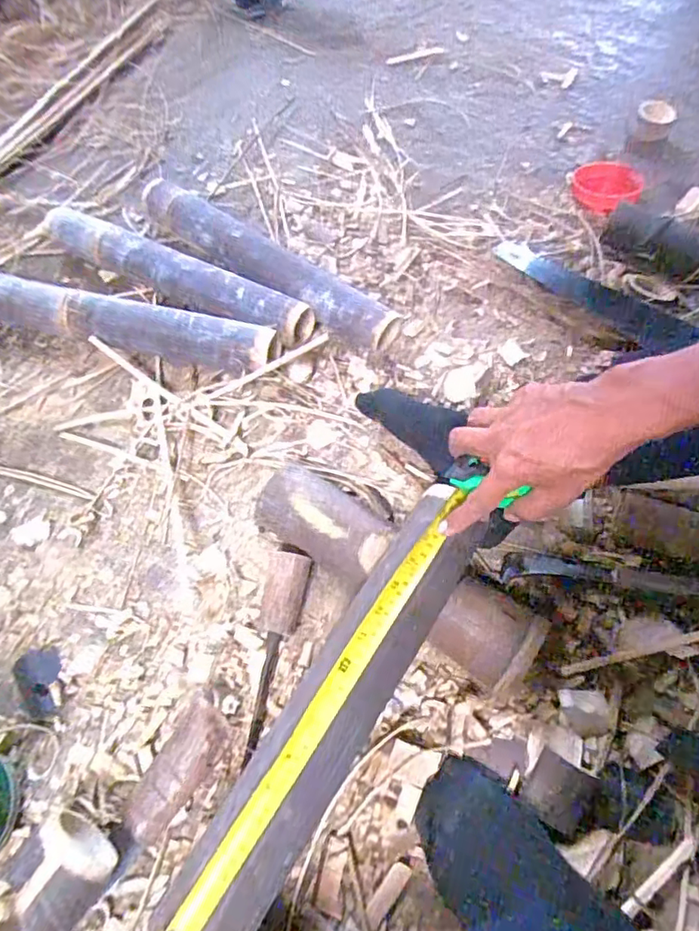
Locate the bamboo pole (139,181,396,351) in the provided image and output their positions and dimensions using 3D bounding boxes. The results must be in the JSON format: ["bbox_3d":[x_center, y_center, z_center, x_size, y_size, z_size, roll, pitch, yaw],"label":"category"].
[{"bbox_3d":[-0.115,-0.283,0.763,0.440,0.054,0.073,35,69,17],"label":"bamboo pole"}]

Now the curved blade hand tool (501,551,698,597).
[{"bbox_3d":[0.284,0.113,0.571,0.246,0.024,0.033,6,66,6],"label":"curved blade hand tool"}]

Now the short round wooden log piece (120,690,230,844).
[{"bbox_3d":[-0.148,0.269,0.498,0.055,0.049,0.119,23,66,12],"label":"short round wooden log piece"}]

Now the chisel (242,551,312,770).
[{"bbox_3d":[-0.080,0.175,0.539,0.043,0.040,0.200,14,65,8],"label":"chisel"}]

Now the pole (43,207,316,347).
[{"bbox_3d":[-0.235,-0.260,0.745,0.409,0.048,0.062,25,67,13],"label":"pole"}]

